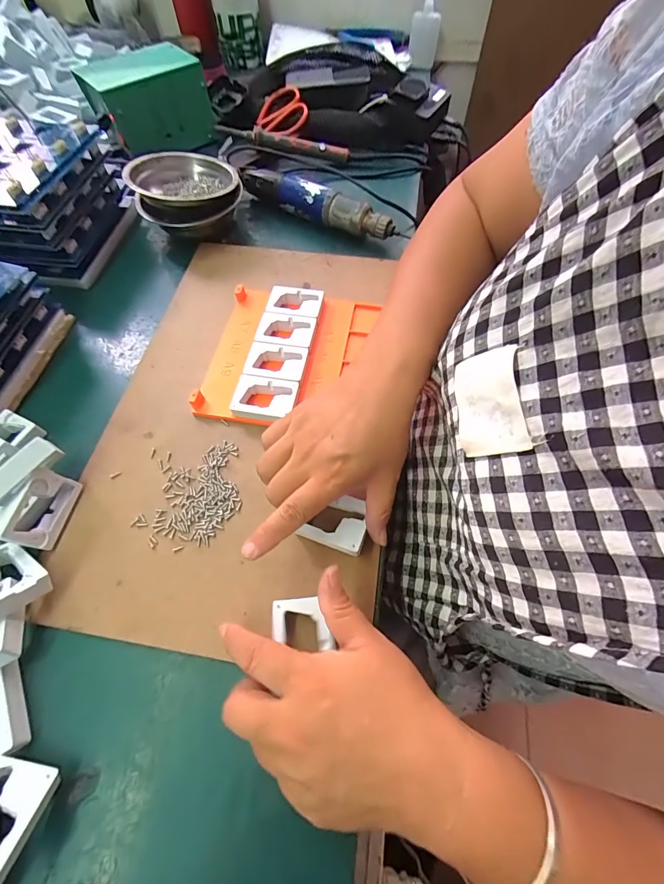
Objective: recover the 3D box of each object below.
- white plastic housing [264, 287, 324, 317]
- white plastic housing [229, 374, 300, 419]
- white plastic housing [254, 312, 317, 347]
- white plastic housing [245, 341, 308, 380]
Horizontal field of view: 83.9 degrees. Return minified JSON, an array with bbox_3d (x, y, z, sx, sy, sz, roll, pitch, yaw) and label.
[{"bbox_3d":[-0.041,-0.150,0.409,0.060,0.021,0.040,8,64,5],"label":"white plastic housing"},{"bbox_3d":[-0.062,-0.040,0.348,0.056,0.015,0.042,8,64,5],"label":"white plastic housing"},{"bbox_3d":[-0.048,-0.115,0.388,0.056,0.015,0.043,9,64,5],"label":"white plastic housing"},{"bbox_3d":[-0.054,-0.078,0.366,0.056,0.014,0.040,10,64,6],"label":"white plastic housing"}]

